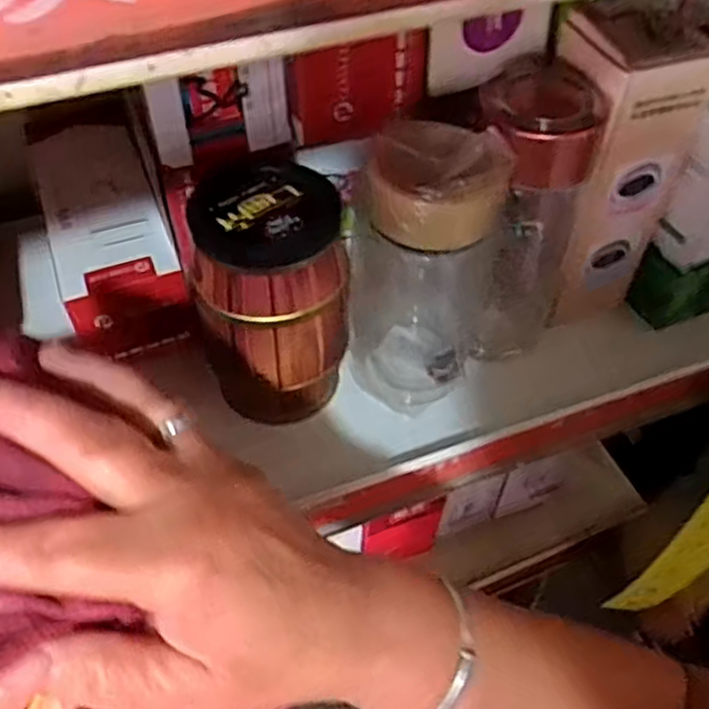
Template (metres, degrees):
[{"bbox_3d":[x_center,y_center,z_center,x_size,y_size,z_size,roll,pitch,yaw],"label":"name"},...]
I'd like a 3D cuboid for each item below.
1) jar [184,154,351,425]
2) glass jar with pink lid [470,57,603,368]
[{"bbox_3d":[-0.046,-0.033,0.403,0.079,0.122,0.087,-2,52,-4],"label":"jar"},{"bbox_3d":[0.096,-0.081,0.430,0.070,0.168,0.077,1,51,-2],"label":"glass jar with pink lid"}]

